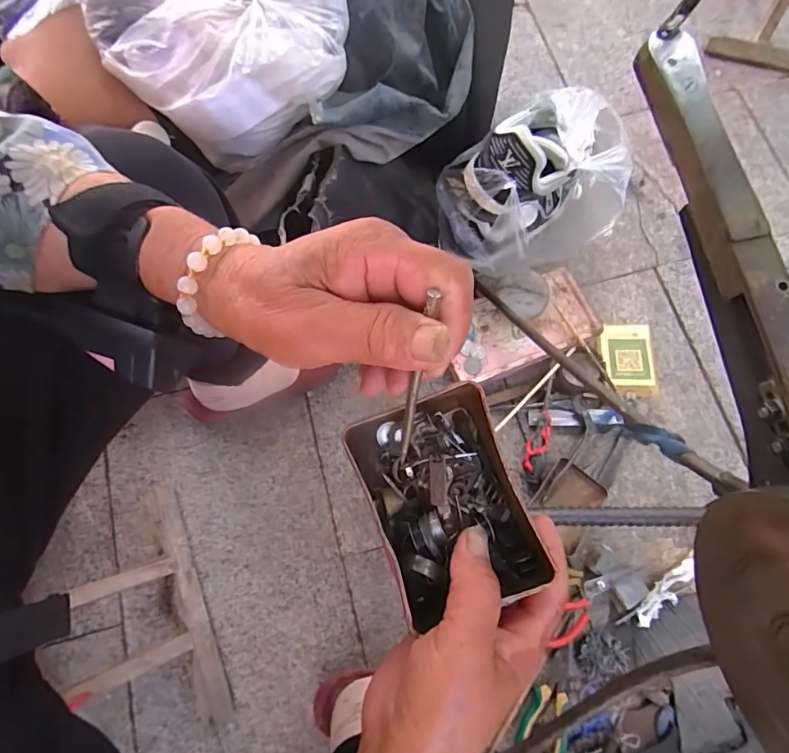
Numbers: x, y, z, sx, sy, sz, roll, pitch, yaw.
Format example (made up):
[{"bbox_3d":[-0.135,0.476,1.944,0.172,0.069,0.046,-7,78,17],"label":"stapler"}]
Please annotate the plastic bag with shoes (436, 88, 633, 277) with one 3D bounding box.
[{"bbox_3d":[0.210,-0.262,0.665,0.265,0.194,0.150,-26,76,-8],"label":"plastic bag with shoes"}]

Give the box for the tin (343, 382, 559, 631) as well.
[{"bbox_3d":[0.030,0.068,0.266,0.086,0.042,0.110,-19,75,-6],"label":"tin"}]

